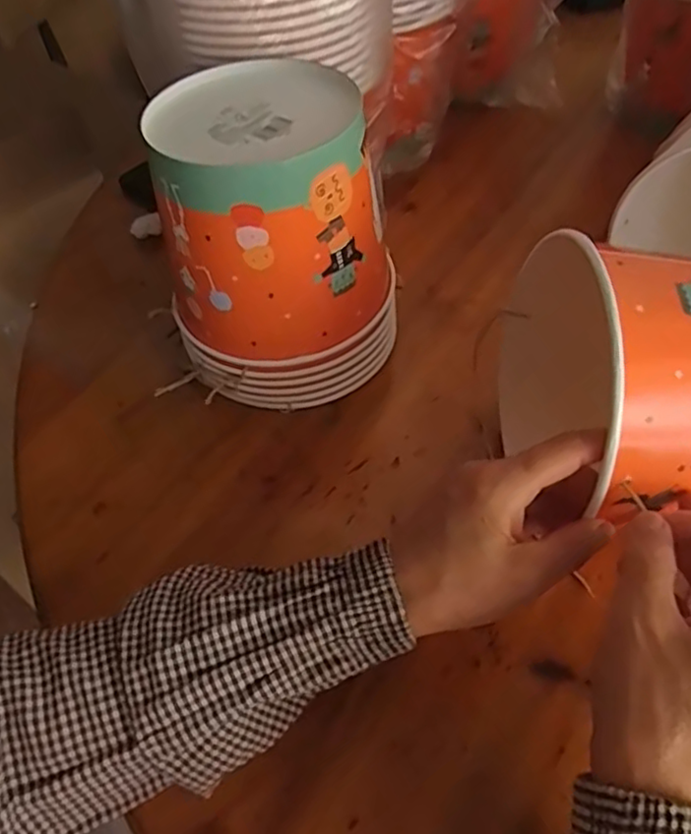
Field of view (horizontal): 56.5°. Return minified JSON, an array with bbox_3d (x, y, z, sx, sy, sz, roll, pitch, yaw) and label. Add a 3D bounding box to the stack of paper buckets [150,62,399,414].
[{"bbox_3d":[-0.043,-0.115,0.441,0.145,0.182,0.134,-5,50,1],"label":"stack of paper buckets"}]

